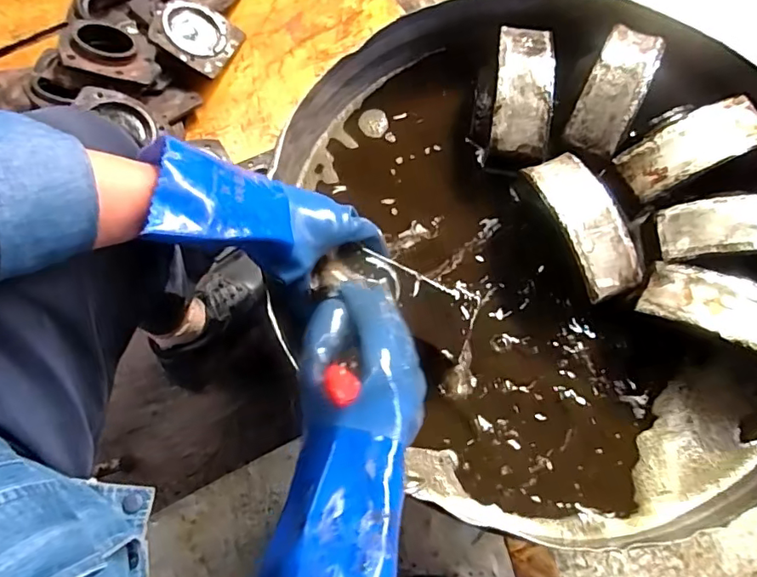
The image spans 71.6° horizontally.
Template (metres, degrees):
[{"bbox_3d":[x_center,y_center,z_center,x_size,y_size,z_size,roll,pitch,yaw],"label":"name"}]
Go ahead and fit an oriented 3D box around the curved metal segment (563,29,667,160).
[{"bbox_3d":[0.258,-0.219,0.574,0.055,0.033,0.152,26,76,10],"label":"curved metal segment"}]

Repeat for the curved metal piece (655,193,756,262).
[{"bbox_3d":[0.360,-0.061,0.514,0.154,0.029,0.063,-1,73,2],"label":"curved metal piece"}]

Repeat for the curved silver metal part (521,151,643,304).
[{"bbox_3d":[0.209,-0.067,0.533,0.062,0.031,0.155,-22,73,-4],"label":"curved silver metal part"}]

